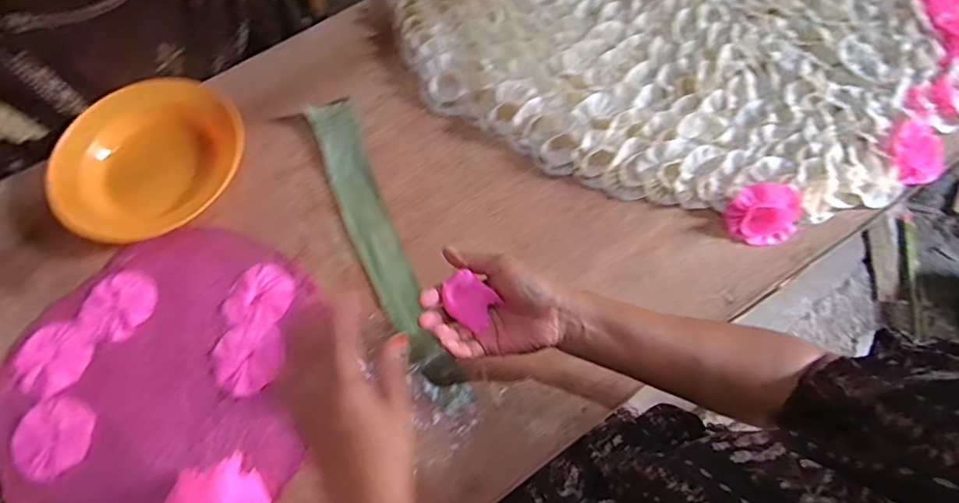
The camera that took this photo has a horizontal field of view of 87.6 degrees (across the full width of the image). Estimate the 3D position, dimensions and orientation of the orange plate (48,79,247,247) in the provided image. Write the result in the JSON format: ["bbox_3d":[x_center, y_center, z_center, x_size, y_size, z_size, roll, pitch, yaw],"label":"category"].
[{"bbox_3d":[-0.404,-0.118,0.614,0.224,0.040,0.188,-37,73,-10],"label":"orange plate"}]

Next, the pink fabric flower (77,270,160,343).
[{"bbox_3d":[-0.405,0.060,0.562,0.078,0.005,0.077,4,70,4],"label":"pink fabric flower"}]

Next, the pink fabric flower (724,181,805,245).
[{"bbox_3d":[0.332,-0.045,0.579,0.079,0.033,0.071,-32,72,-9],"label":"pink fabric flower"}]

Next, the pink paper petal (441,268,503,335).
[{"bbox_3d":[-0.010,0.044,0.470,0.036,0.020,0.050,-42,74,-12],"label":"pink paper petal"}]

